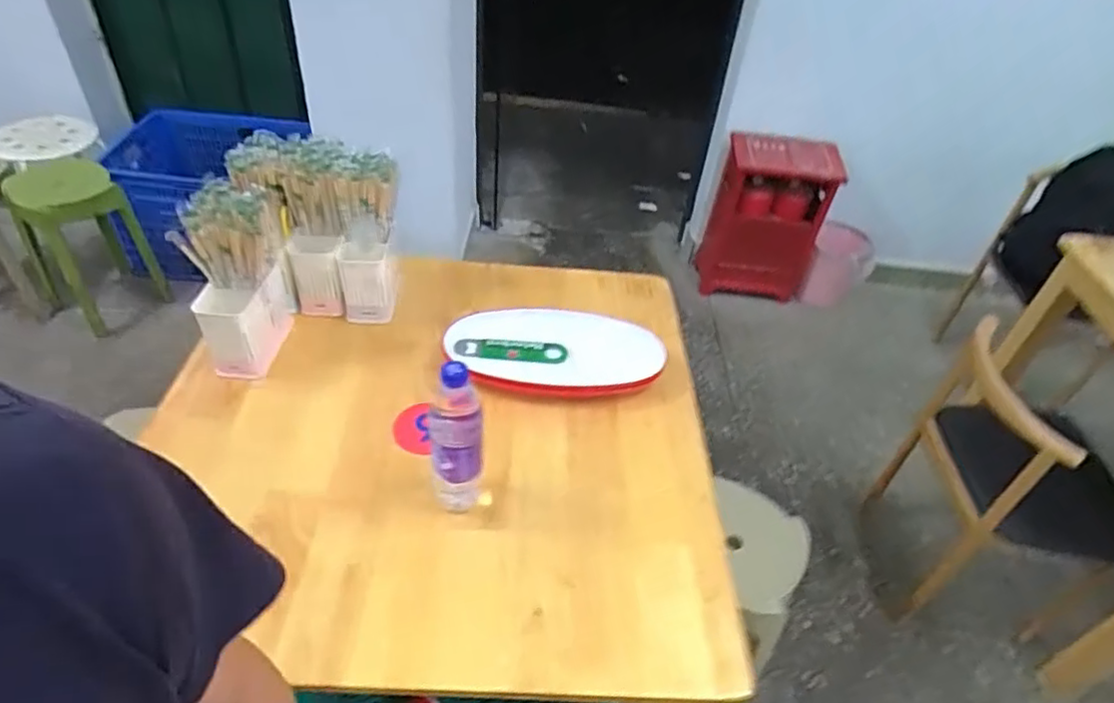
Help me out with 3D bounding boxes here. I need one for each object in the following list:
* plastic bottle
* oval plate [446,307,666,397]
[{"bbox_3d":[-0.119,0.106,0.784,0.059,0.226,0.053,-3,42,-11],"label":"plastic bottle"},{"bbox_3d":[-0.006,0.005,1.037,0.333,0.059,0.159,3,43,-2],"label":"oval plate"}]

